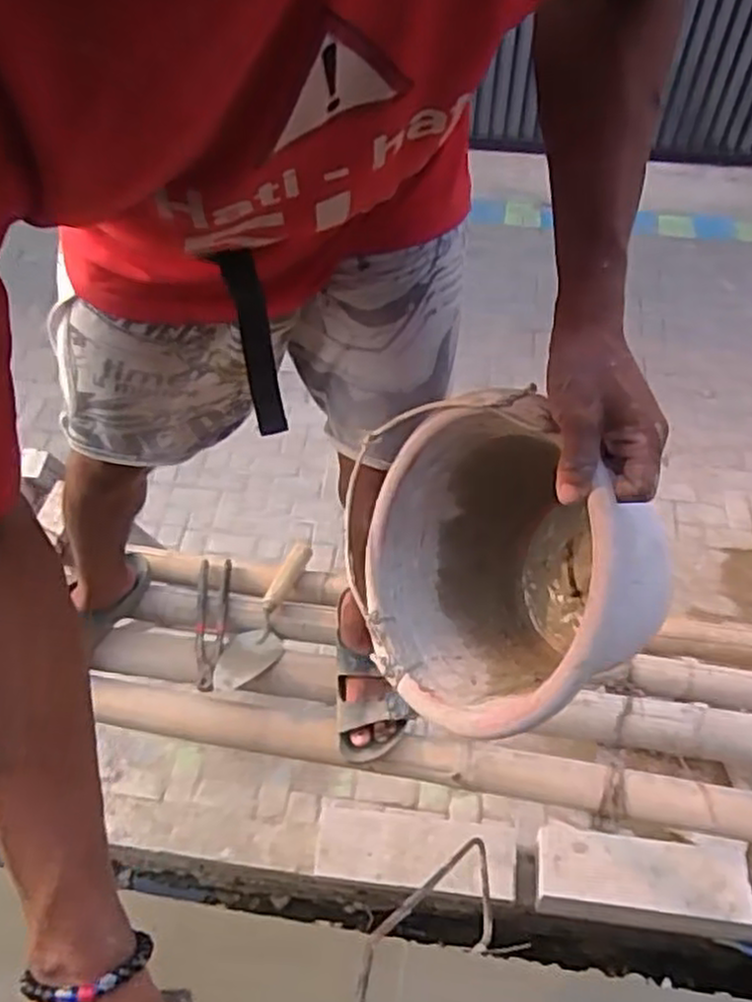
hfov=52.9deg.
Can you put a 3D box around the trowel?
[{"bbox_3d":[-0.162,0.181,1.167,0.084,0.040,0.264,25,59,17],"label":"trowel"}]

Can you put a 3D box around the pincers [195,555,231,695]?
[{"bbox_3d":[-0.253,0.184,1.163,0.051,0.020,0.229,-5,55,-2],"label":"pincers"}]

